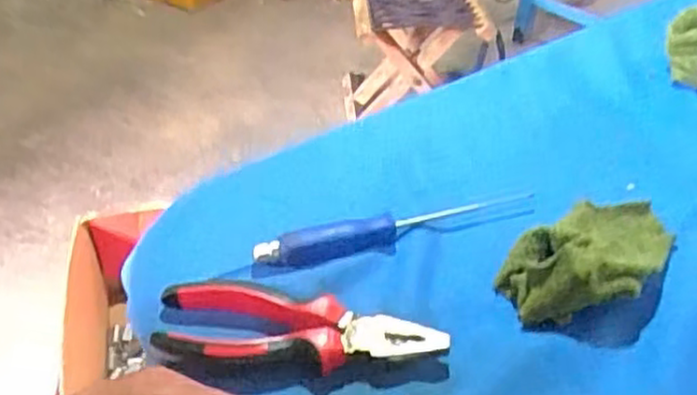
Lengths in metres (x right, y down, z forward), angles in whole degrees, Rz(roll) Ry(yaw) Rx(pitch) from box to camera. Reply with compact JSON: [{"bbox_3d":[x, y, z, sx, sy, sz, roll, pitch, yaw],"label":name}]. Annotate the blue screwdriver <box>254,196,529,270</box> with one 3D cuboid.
[{"bbox_3d":[0.036,0.020,0.482,0.192,0.015,0.024,-12,42,-14],"label":"blue screwdriver"}]

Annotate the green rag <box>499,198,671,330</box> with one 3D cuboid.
[{"bbox_3d":[0.153,0.031,0.454,0.134,0.038,0.069,-33,50,-32],"label":"green rag"}]

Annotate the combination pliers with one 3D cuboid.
[{"bbox_3d":[-0.027,0.074,0.415,0.160,0.024,0.050,1,40,1],"label":"combination pliers"}]

